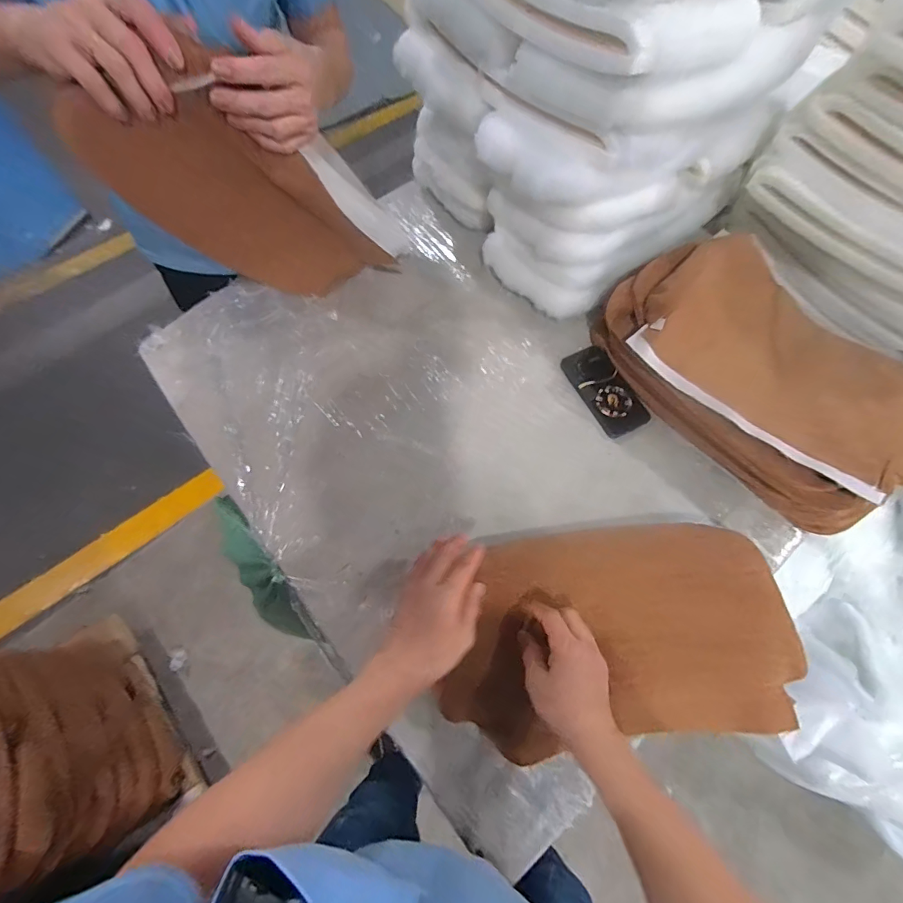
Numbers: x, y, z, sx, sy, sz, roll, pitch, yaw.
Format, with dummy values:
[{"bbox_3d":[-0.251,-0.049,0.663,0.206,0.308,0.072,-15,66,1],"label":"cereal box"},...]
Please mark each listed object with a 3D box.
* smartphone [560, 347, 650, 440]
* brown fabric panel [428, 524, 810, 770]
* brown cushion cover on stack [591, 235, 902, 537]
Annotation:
[{"bbox_3d":[0.258,-0.106,0.744,0.086,0.010,0.169,-23,69,-8],"label":"smartphone"},{"bbox_3d":[0.201,0.221,0.544,0.416,0.026,0.241,-6,67,-2],"label":"brown fabric panel"},{"bbox_3d":[0.468,-0.122,0.662,0.267,0.138,0.455,-36,71,-13],"label":"brown cushion cover on stack"}]

